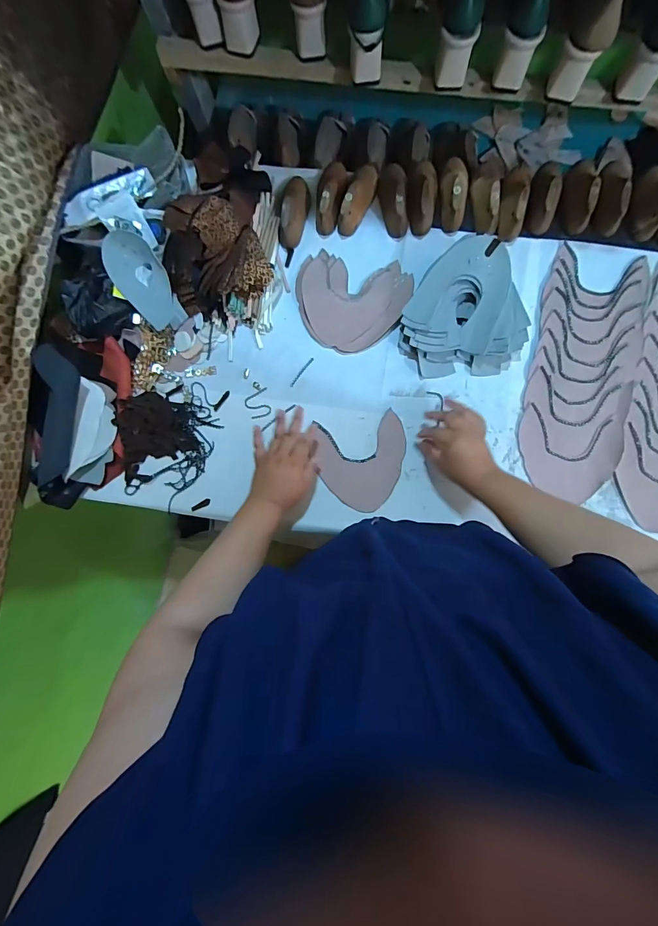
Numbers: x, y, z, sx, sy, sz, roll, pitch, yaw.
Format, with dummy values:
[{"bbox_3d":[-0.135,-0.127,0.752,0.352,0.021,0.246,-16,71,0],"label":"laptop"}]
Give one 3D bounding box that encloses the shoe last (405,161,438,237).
[{"bbox_3d":[0.171,-0.489,0.652,0.058,0.049,0.133,3,84,5],"label":"shoe last"}]

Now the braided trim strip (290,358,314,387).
[{"bbox_3d":[-0.050,-0.167,0.659,0.008,0.004,0.066,37,88,7],"label":"braided trim strip"}]

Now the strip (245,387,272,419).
[{"bbox_3d":[-0.124,-0.105,0.652,0.047,0.005,0.050,-29,83,1],"label":"strip"}]

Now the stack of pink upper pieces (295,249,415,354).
[{"bbox_3d":[0.038,-0.294,0.660,0.203,0.014,0.173,13,85,6],"label":"stack of pink upper pieces"}]

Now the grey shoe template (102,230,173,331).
[{"bbox_3d":[-0.329,-0.321,0.631,0.080,0.015,0.163,-32,102,-17],"label":"grey shoe template"}]

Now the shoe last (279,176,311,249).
[{"bbox_3d":[-0.064,-0.473,0.664,0.057,0.050,0.132,5,84,5],"label":"shoe last"}]

